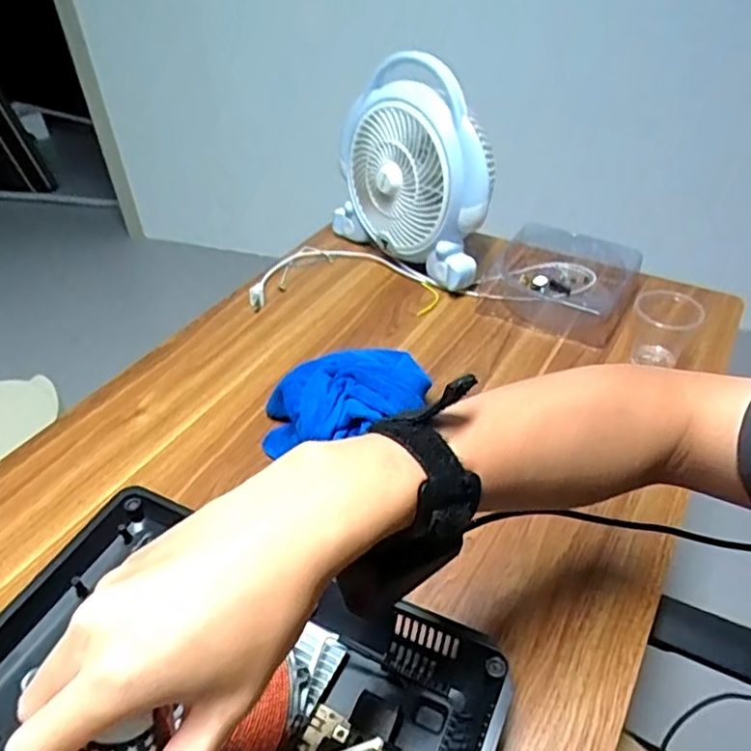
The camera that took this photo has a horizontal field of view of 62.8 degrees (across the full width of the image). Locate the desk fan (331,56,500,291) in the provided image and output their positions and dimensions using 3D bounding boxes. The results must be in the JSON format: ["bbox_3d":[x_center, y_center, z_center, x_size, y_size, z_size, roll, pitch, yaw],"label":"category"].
[{"bbox_3d":[0.057,-0.283,0.828,0.110,0.244,0.269,-32,48,-30],"label":"desk fan"}]

